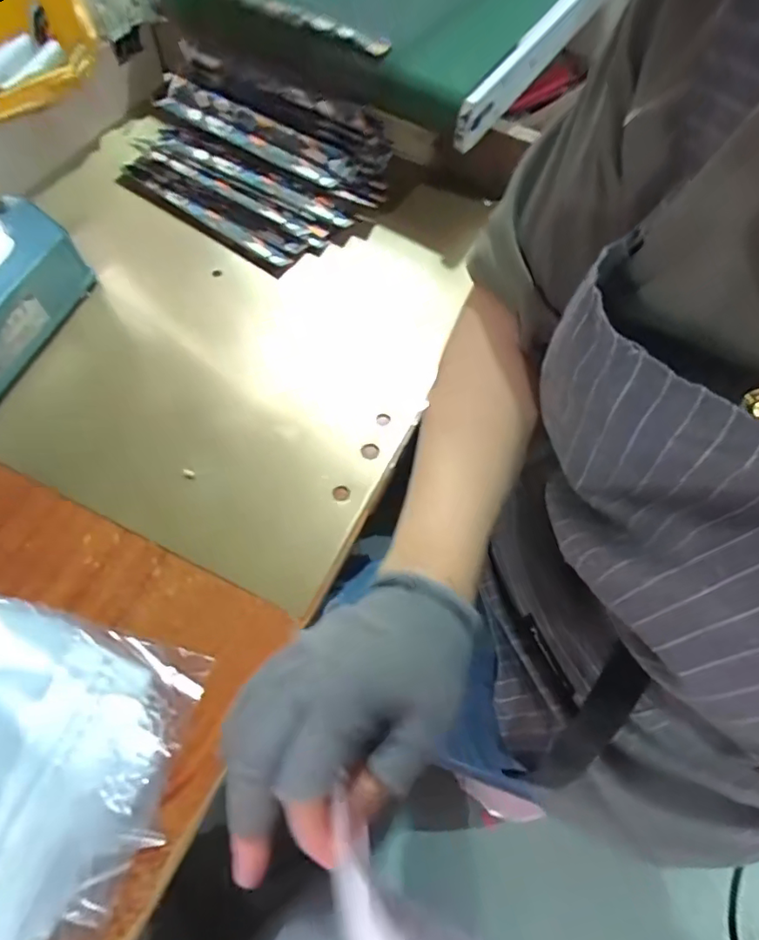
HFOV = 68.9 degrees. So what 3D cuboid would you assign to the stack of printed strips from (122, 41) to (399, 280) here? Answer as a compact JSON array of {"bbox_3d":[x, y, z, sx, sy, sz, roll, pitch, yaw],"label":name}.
[{"bbox_3d":[-0.148,-0.353,0.606,0.270,0.083,0.197,29,65,12],"label":"stack of printed strips"}]

